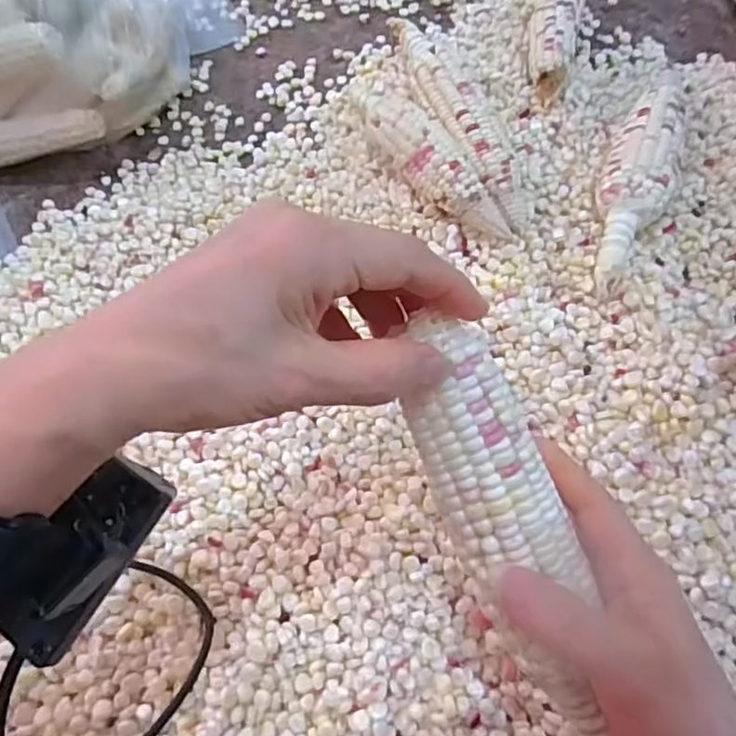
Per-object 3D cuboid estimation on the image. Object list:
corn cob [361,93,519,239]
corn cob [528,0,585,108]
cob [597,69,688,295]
[{"bbox_3d":[0.043,-0.158,0.466,0.047,0.044,0.170,-29,66,-12],"label":"corn cob"},{"bbox_3d":[0.166,-0.301,0.548,0.045,0.040,0.171,13,63,8],"label":"corn cob"},{"bbox_3d":[0.206,-0.155,0.462,0.051,0.041,0.229,23,67,13],"label":"cob"}]

